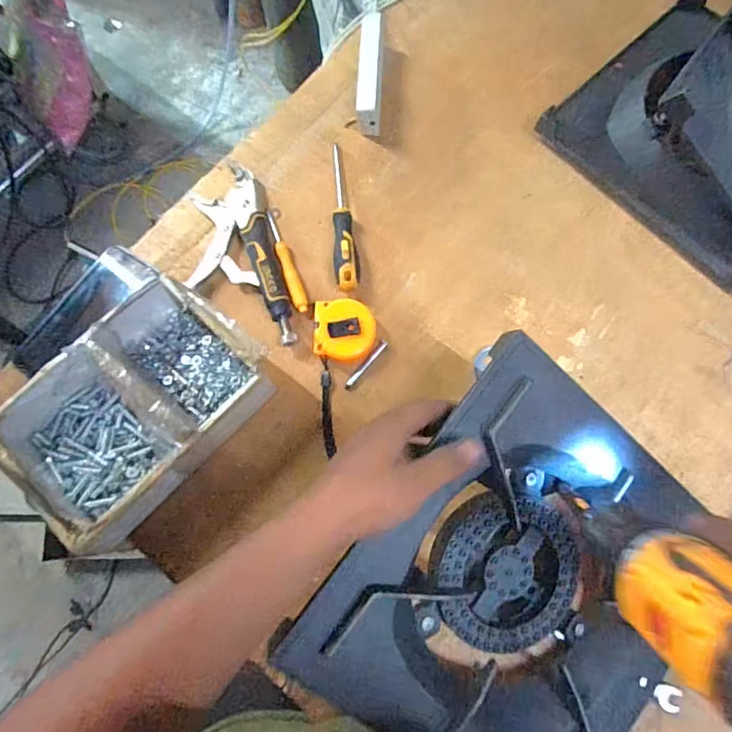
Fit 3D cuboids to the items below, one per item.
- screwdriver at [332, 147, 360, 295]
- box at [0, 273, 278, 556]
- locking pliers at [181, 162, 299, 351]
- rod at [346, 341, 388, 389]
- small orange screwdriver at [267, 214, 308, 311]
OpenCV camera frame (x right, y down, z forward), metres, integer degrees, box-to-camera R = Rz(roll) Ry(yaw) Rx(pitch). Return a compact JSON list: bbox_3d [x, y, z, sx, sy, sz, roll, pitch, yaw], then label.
[{"bbox_3d":[-0.024,-0.176,0.569,0.027,0.031,0.191,-3,75,-1],"label":"screwdriver"},{"bbox_3d":[-0.222,0.034,0.477,0.165,0.085,0.225,38,78,10],"label":"box"},{"bbox_3d":[-0.146,-0.120,0.556,0.096,0.027,0.220,-14,75,-4],"label":"locking pliers"},{"bbox_3d":[0.001,-0.001,0.533,0.007,0.007,0.065,39,80,10],"label":"rod"},{"bbox_3d":[-0.090,-0.120,0.561,0.014,0.013,0.130,-19,76,-5],"label":"small orange screwdriver"}]

